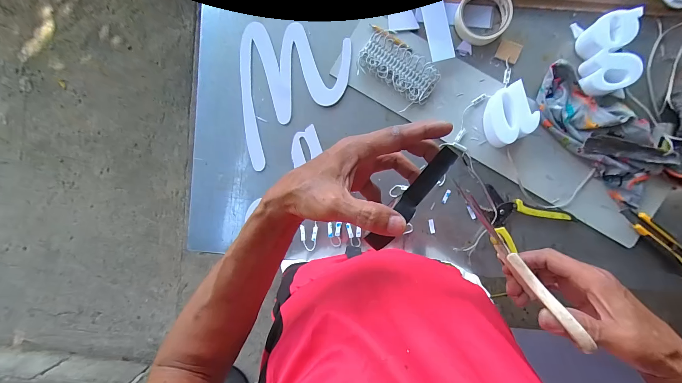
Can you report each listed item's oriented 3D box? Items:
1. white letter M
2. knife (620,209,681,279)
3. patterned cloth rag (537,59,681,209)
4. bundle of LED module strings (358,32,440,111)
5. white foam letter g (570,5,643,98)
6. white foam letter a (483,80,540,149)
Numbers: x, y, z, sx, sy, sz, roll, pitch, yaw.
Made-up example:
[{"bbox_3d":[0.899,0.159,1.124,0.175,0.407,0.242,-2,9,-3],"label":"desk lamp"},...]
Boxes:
[{"bbox_3d":[-0.089,-0.179,0.542,0.204,0.006,0.265,2,91,5],"label":"white letter M"},{"bbox_3d":[0.531,0.080,0.479,0.036,0.023,0.148,-44,87,4],"label":"knife"},{"bbox_3d":[0.435,-0.097,0.472,0.107,0.049,0.264,-41,87,4],"label":"patterned cloth rag"},{"bbox_3d":[0.100,-0.216,0.514,0.141,0.024,0.081,40,94,3],"label":"bundle of LED module strings"},{"bbox_3d":[0.437,-0.225,0.474,0.073,0.048,0.129,1,91,5],"label":"white foam letter g"},{"bbox_3d":[0.278,-0.128,0.485,0.071,0.043,0.084,-32,88,5],"label":"white foam letter a"}]

